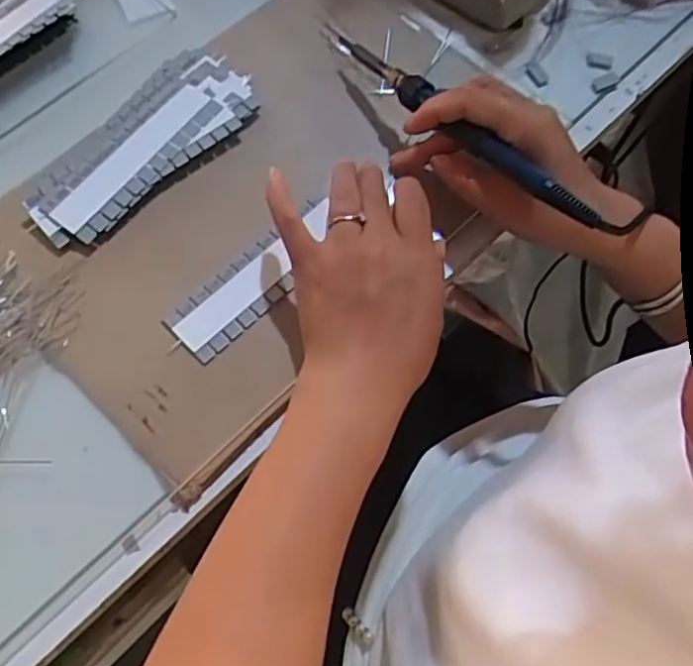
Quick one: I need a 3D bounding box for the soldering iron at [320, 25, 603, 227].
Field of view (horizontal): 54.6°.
[{"bbox_3d":[0.052,-0.136,0.406,0.023,0.027,0.243,-31,54,-13],"label":"soldering iron"}]

